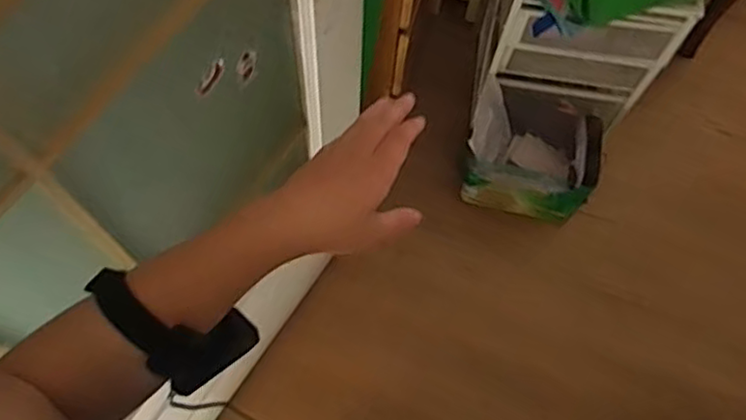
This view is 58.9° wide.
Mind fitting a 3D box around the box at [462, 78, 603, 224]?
[{"bbox_3d":[0.366,-0.138,1.526,0.288,0.214,0.224,12,68,2],"label":"box"}]

